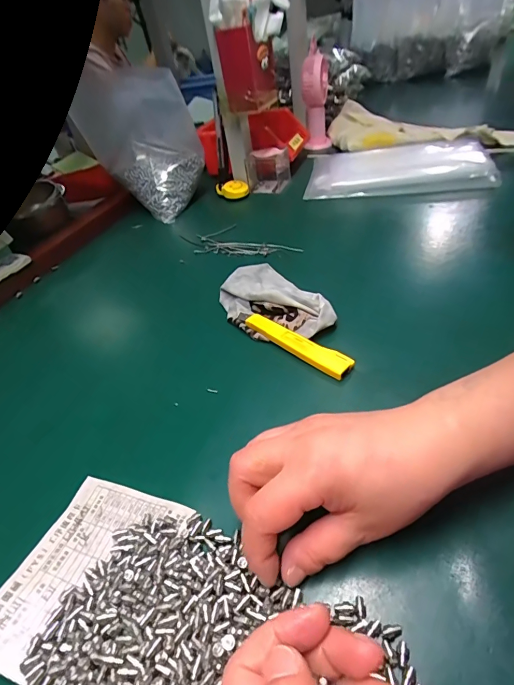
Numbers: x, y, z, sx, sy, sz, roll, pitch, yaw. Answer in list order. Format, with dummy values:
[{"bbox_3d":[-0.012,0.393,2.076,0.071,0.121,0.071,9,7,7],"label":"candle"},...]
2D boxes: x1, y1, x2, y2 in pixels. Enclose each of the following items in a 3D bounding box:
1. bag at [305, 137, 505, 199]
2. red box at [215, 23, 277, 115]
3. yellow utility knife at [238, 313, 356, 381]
[{"bbox_3d":[0.219,-0.279,0.635,0.272,0.041,0.203,3,42,15],"label":"bag"},{"bbox_3d":[-0.011,-0.395,0.571,0.062,0.096,0.068,20,49,31],"label":"red box"},{"bbox_3d":[0.029,-0.004,0.363,0.127,0.009,0.019,28,53,36],"label":"yellow utility knife"}]

